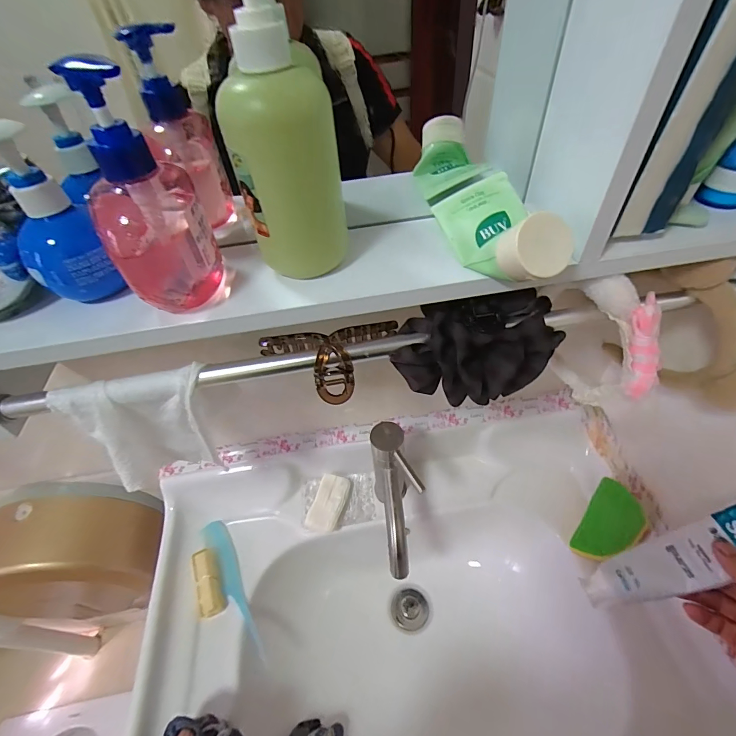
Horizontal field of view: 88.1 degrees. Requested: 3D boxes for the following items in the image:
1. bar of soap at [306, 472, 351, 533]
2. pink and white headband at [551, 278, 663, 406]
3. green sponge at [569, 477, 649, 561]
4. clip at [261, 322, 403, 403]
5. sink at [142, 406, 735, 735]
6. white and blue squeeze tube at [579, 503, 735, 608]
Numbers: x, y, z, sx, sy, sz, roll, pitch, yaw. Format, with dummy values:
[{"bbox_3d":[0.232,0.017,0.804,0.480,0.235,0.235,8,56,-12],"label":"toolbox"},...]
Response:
[{"bbox_3d":[-0.062,0.213,0.595,0.047,0.023,0.087,12,51,16],"label":"bar of soap"},{"bbox_3d":[0.225,-0.007,0.364,0.029,0.165,0.089,-23,61,-3],"label":"pink and white headband"},{"bbox_3d":[0.339,0.218,0.531,0.070,0.025,0.113,31,84,40],"label":"green sponge"},{"bbox_3d":[-0.032,-0.006,0.338,0.123,0.043,0.059,-8,48,-1],"label":"clip"},{"bbox_3d":[0.070,0.342,0.531,0.663,0.200,0.446,-10,48,-3],"label":"sink"},{"bbox_3d":[0.304,0.181,0.361,0.193,0.023,0.055,-32,46,17],"label":"white and blue squeeze tube"}]

